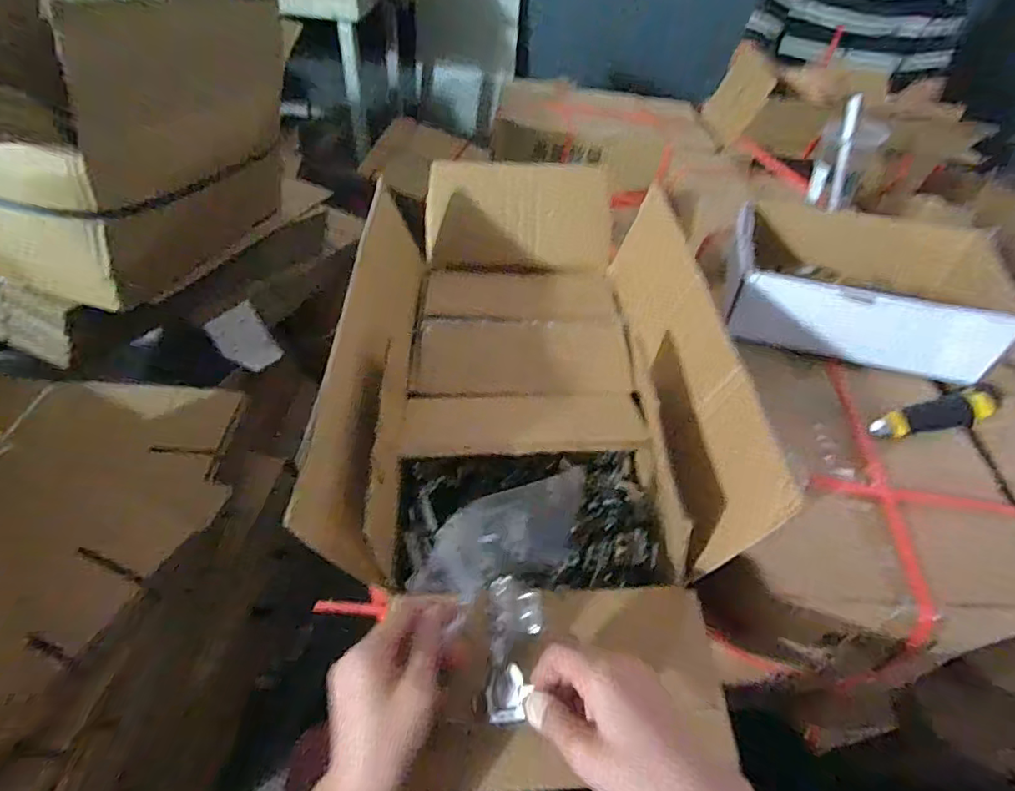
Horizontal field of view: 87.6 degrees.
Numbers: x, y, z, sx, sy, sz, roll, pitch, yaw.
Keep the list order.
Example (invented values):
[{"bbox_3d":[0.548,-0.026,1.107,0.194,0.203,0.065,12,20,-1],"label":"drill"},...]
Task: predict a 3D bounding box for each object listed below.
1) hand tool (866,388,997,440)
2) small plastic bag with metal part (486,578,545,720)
[{"bbox_3d":[0.504,0.023,0.617,0.157,0.024,0.036,-10,49,-14],"label":"hand tool"},{"bbox_3d":[0.004,0.198,0.415,0.041,0.019,0.101,8,62,2],"label":"small plastic bag with metal part"}]

